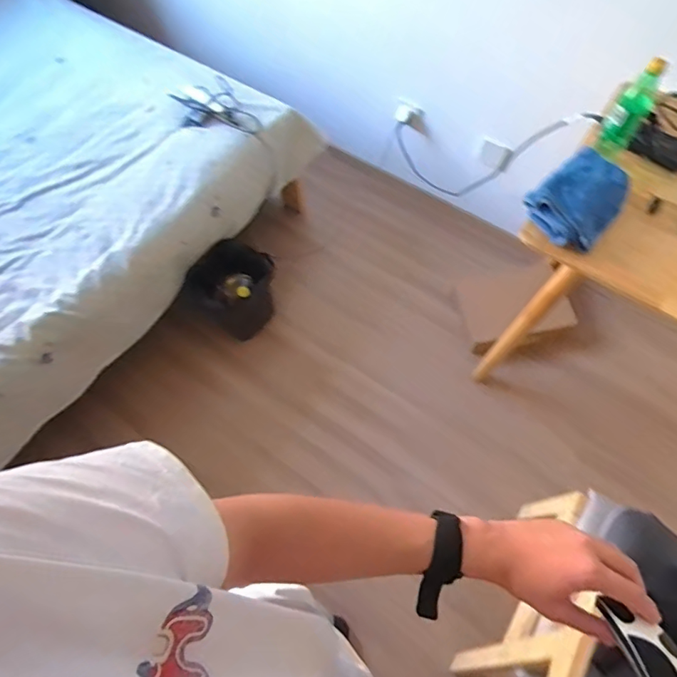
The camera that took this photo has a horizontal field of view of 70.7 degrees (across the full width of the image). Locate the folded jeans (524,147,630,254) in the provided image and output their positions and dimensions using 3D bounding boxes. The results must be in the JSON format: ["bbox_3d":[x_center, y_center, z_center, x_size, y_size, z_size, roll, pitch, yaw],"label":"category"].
[{"bbox_3d":[0.516,-0.299,1.010,0.196,0.094,0.159,-42,70,-17],"label":"folded jeans"}]

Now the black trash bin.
[{"bbox_3d":[-0.366,-0.156,1.669,0.230,0.251,0.276,23,67,12],"label":"black trash bin"}]

